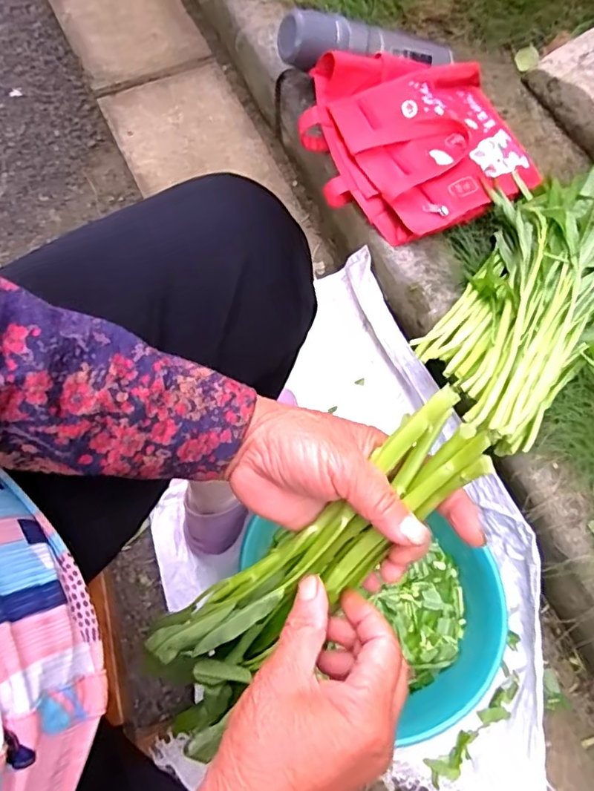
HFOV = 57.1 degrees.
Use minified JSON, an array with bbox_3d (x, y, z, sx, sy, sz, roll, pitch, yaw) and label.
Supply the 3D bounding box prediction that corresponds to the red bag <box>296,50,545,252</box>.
[{"bbox_3d":[0.176,-0.360,0.774,0.305,0.084,0.275,-21,73,-9],"label":"red bag"}]

